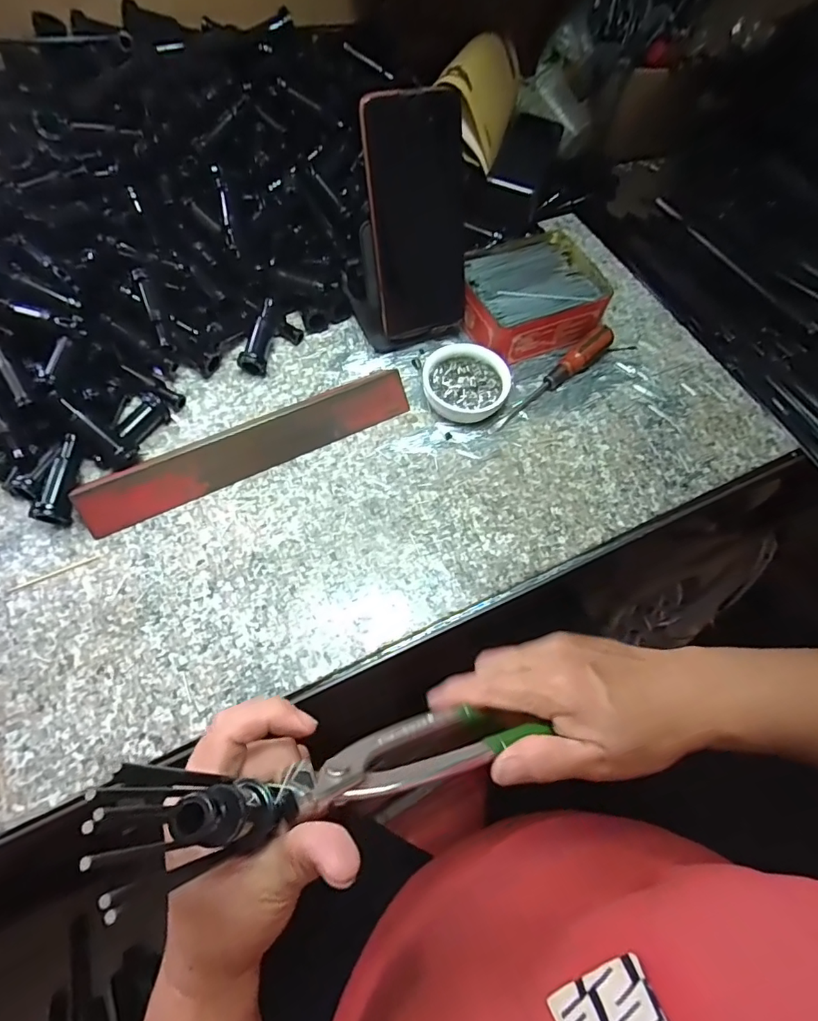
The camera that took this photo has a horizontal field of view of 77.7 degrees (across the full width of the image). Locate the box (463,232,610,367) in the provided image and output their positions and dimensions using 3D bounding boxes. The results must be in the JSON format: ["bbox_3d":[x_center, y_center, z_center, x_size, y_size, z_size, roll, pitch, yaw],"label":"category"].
[{"bbox_3d":[0.110,-0.198,0.475,0.126,0.045,0.106,-22,66,-15],"label":"box"}]

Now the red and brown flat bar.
[{"bbox_3d":[-0.118,-0.050,0.395,0.255,0.005,0.039,-26,109,-16],"label":"red and brown flat bar"}]

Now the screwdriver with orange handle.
[{"bbox_3d":[0.124,-0.118,0.445,0.147,0.026,0.019,-35,70,-19],"label":"screwdriver with orange handle"}]

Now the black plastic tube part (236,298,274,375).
[{"bbox_3d":[-0.129,-0.151,0.443,0.020,0.026,0.067,10,74,1],"label":"black plastic tube part"}]

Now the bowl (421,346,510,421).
[{"bbox_3d":[0.048,-0.108,0.436,0.071,0.025,0.069,2,62,-3],"label":"bowl"}]

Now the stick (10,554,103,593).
[{"bbox_3d":[-0.245,0.042,0.354,0.061,0.004,0.004,-23,66,-15],"label":"stick"}]

